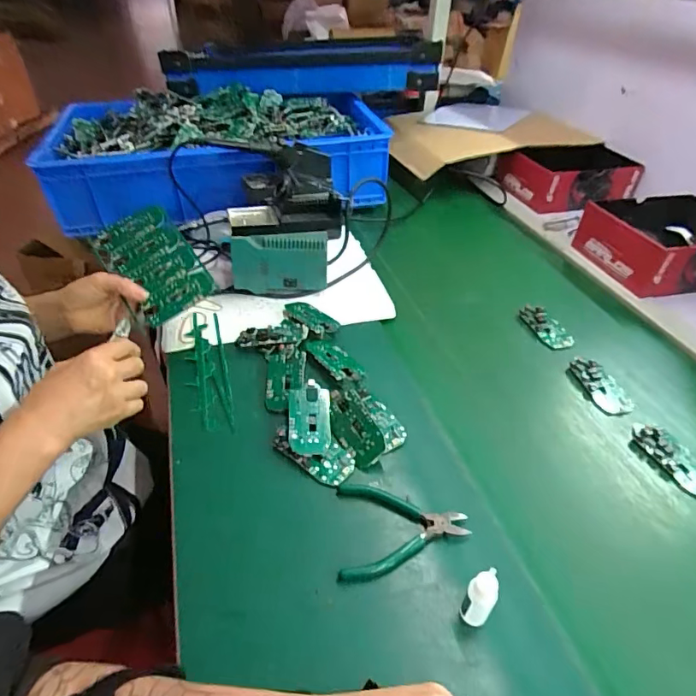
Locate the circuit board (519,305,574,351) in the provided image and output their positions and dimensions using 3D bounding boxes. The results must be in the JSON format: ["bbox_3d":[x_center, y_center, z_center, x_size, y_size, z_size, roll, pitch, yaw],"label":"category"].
[{"bbox_3d":[0.295,-0.030,0.714,0.044,0.020,0.090,-12,42,-16],"label":"circuit board"}]

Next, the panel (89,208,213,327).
[{"bbox_3d":[-0.259,-0.113,0.636,0.102,0.019,0.189,-38,65,-10],"label":"panel"}]

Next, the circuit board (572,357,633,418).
[{"bbox_3d":[0.328,0.049,0.619,0.046,0.017,0.091,-8,41,-11],"label":"circuit board"}]

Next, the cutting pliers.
[{"bbox_3d":[0.051,0.168,0.449,0.118,0.015,0.094,0,40,-2],"label":"cutting pliers"}]

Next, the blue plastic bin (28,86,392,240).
[{"bbox_3d":[-0.263,-0.413,0.992,0.625,0.147,0.416,-8,41,-14],"label":"blue plastic bin"}]

